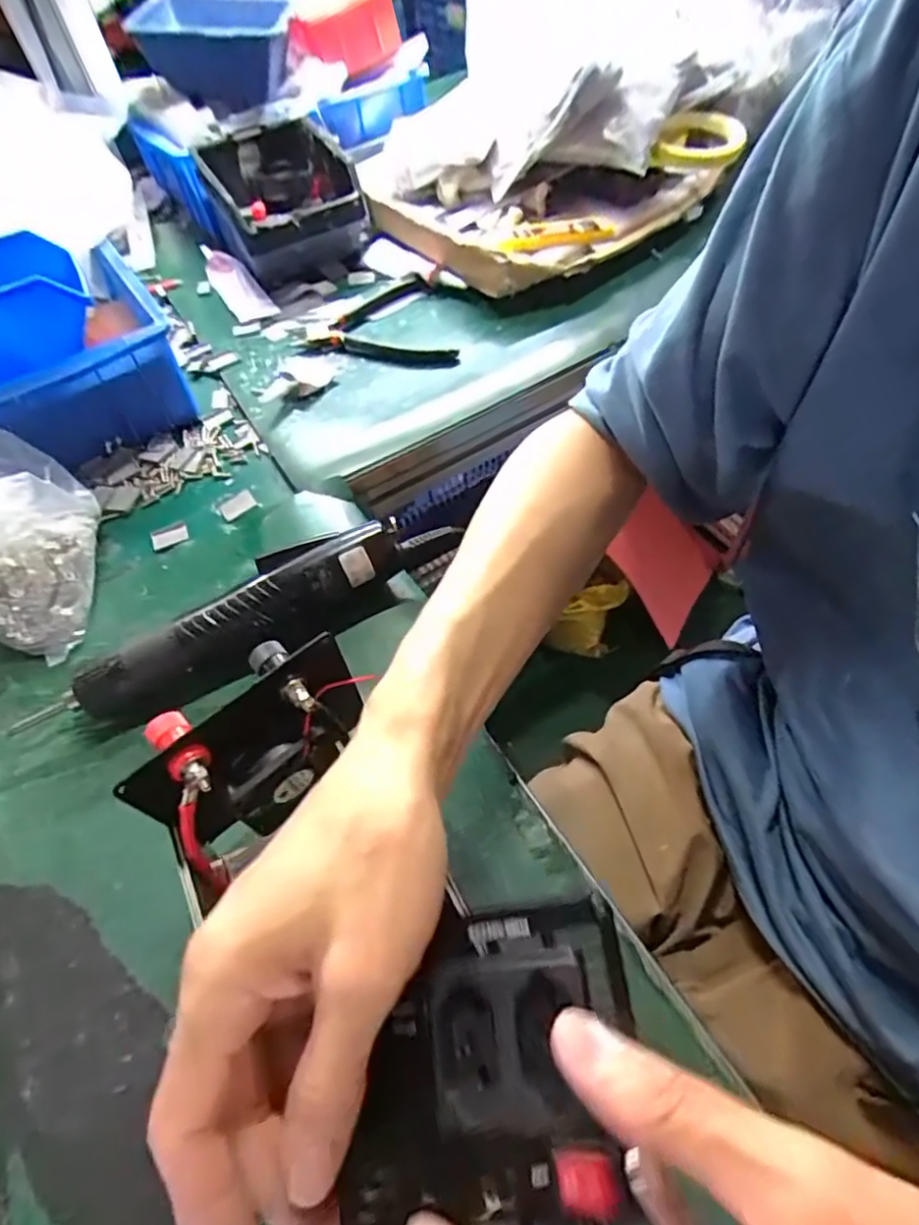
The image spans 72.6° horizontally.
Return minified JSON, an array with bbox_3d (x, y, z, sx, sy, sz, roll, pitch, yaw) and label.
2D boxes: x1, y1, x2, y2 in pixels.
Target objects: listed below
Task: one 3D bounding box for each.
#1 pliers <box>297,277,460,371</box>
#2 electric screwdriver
[{"bbox_3d":[-0.059,-0.259,0.552,0.135,0.010,0.113,9,58,10],"label":"pliers"},{"bbox_3d":[-0.137,0.012,0.367,0.233,0.038,0.036,-27,59,-14],"label":"electric screwdriver"}]

